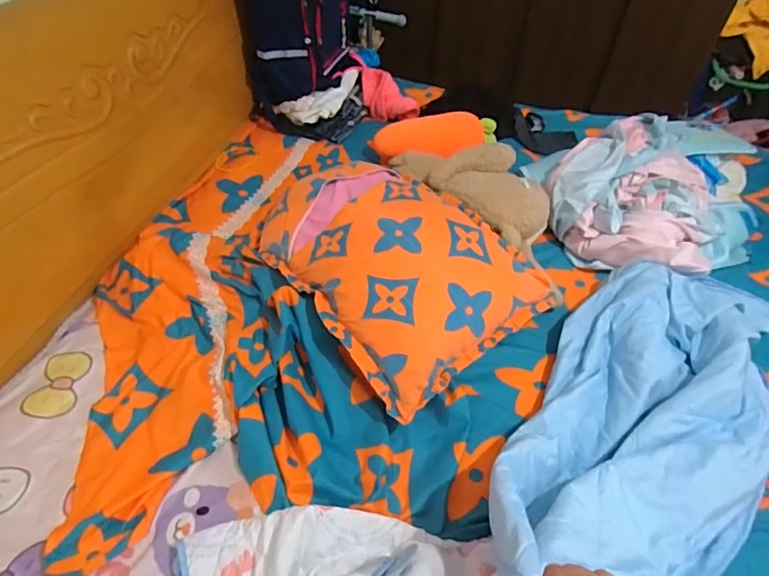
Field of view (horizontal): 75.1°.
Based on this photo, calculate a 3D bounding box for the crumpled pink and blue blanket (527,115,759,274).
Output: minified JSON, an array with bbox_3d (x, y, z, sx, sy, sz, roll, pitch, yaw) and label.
[{"bbox_3d":[0.731,-0.257,1.292,0.639,0.167,0.491,-10,51,-9],"label":"crumpled pink and blue blanket"}]

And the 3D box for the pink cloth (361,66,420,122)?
[{"bbox_3d":[0.006,-0.615,1.623,0.108,0.103,0.231,-33,58,-25],"label":"pink cloth"}]

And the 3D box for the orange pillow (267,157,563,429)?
[{"bbox_3d":[0.014,-0.100,1.084,0.445,0.153,0.614,-30,57,-23],"label":"orange pillow"}]

